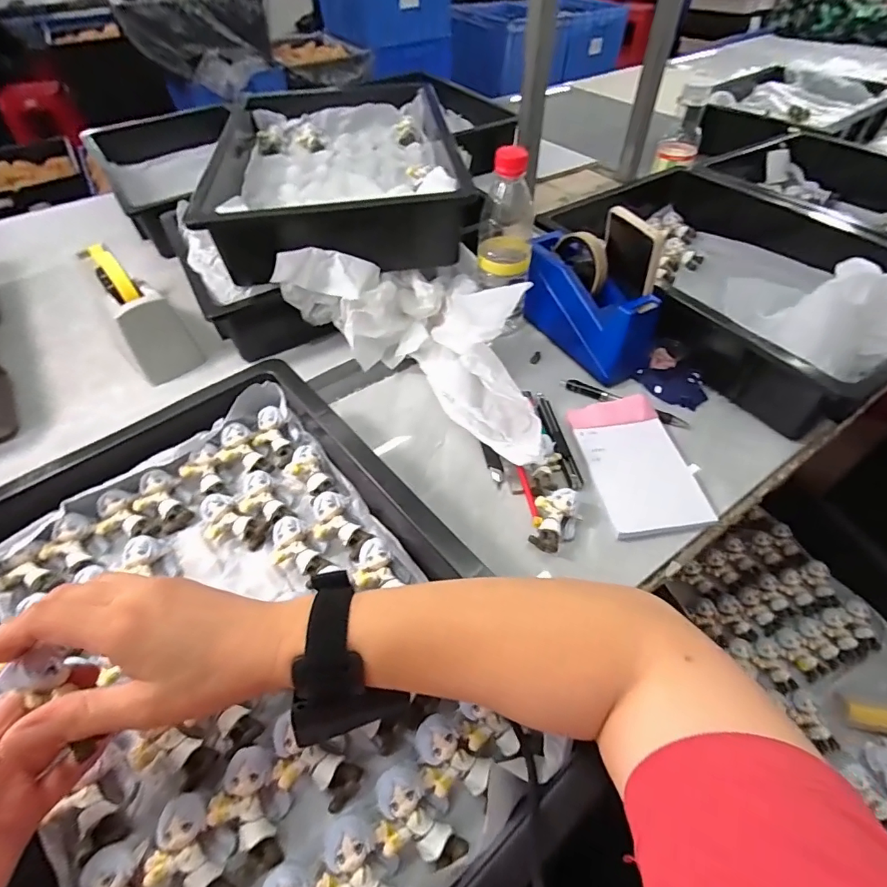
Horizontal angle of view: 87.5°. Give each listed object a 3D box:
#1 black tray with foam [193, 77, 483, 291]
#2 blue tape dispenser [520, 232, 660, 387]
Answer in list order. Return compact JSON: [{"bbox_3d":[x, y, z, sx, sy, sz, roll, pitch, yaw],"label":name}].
[{"bbox_3d":[-0.143,-0.376,0.648,0.320,0.090,0.430,-10,51,-6],"label":"black tray with foam"},{"bbox_3d":[0.175,-0.176,0.568,0.067,0.106,0.186,-26,54,-18],"label":"blue tape dispenser"}]

